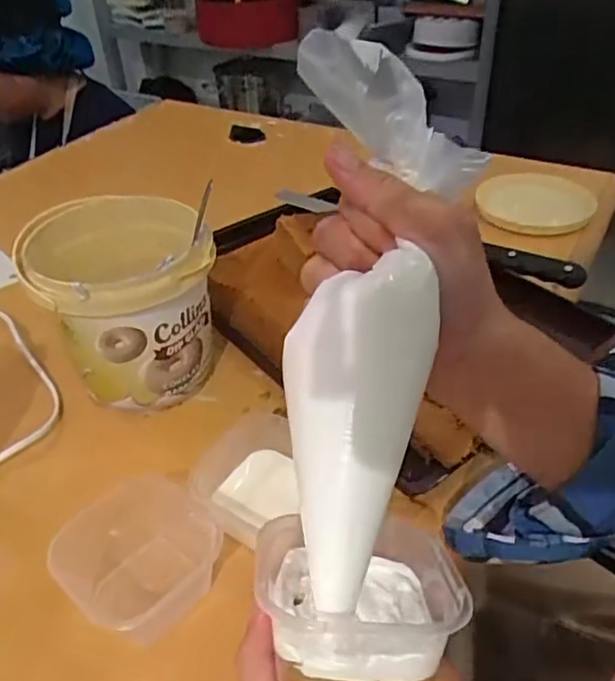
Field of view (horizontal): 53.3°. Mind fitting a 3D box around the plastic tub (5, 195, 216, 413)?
[{"bbox_3d":[-0.132,-0.024,0.467,0.126,0.132,0.120,-18,41,-17],"label":"plastic tub"}]

